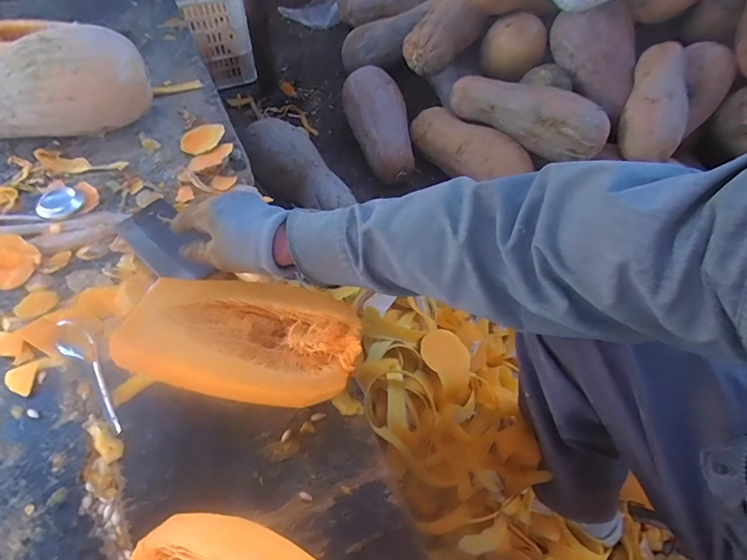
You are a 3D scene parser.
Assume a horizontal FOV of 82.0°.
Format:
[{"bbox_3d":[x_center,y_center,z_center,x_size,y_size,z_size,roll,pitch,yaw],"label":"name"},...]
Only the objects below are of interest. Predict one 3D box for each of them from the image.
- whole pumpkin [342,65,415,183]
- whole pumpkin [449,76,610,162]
[{"bbox_3d":[0.024,-0.404,1.128,0.137,0.116,0.297,-18,85,-13],"label":"whole pumpkin"},{"bbox_3d":[0.352,-0.390,0.994,0.361,0.125,0.114,38,63,21],"label":"whole pumpkin"}]

